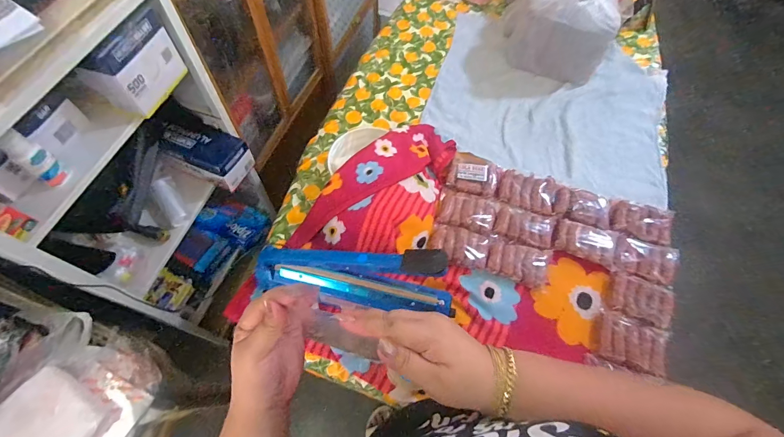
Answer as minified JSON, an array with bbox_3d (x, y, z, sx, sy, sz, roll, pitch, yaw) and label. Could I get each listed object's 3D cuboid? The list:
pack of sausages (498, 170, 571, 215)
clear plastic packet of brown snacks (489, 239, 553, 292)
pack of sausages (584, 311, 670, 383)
[{"bbox_3d":[0.353,-0.064,0.886,0.176,0.032,0.107,18,63,7],"label":"pack of sausages"},{"bbox_3d":[0.286,0.101,0.788,0.141,0.015,0.093,12,62,3],"label":"clear plastic packet of brown snacks"},{"bbox_3d":[0.482,0.257,0.714,0.141,0.018,0.114,22,63,8],"label":"pack of sausages"}]

